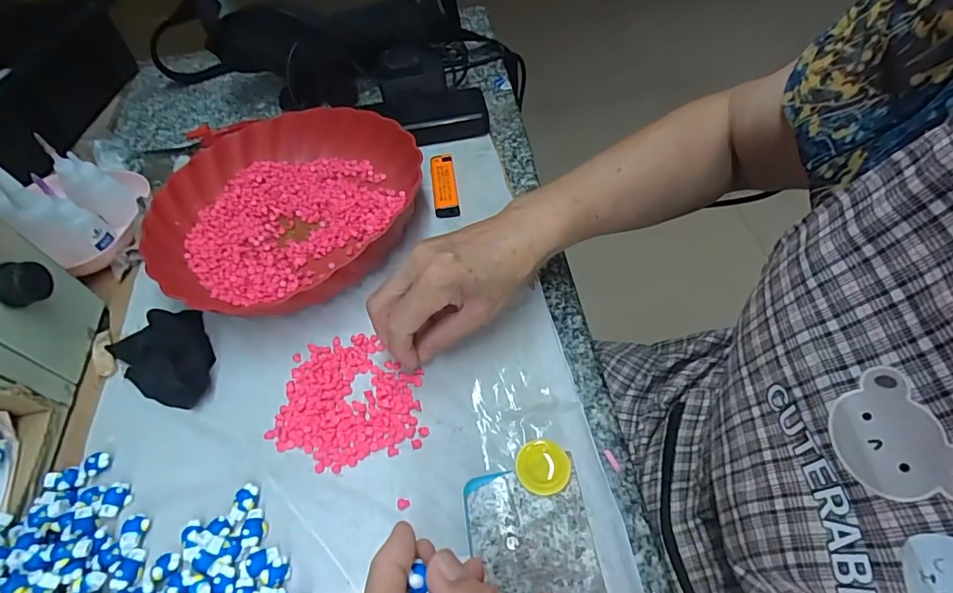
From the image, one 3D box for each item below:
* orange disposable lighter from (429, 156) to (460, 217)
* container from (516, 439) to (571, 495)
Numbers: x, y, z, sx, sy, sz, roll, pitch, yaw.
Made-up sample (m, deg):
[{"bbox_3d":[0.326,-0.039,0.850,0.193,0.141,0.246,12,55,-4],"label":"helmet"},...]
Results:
[{"bbox_3d":[-0.031,-0.109,0.463,0.022,0.015,0.081,-7,54,-2],"label":"orange disposable lighter"},{"bbox_3d":[0.036,0.091,0.255,0.028,0.004,0.028,-3,54,5],"label":"container"}]

